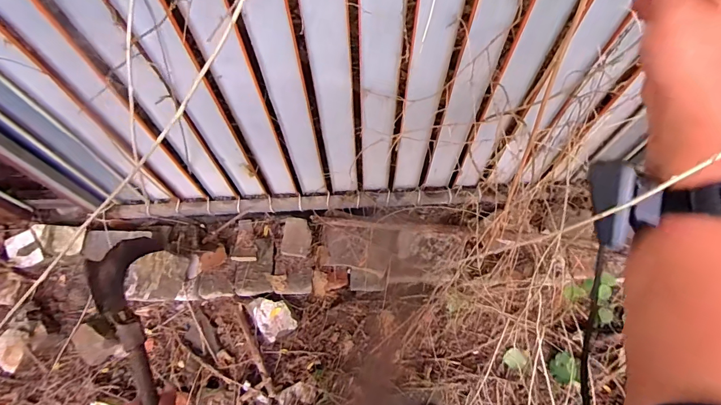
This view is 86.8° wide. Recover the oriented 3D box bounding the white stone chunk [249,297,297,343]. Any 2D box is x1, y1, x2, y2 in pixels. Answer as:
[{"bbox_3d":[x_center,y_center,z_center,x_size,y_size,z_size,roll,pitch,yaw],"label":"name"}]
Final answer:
[{"bbox_3d":[-0.291,0.377,1.258,0.118,0.067,0.135,-26,63,-14],"label":"white stone chunk"}]

